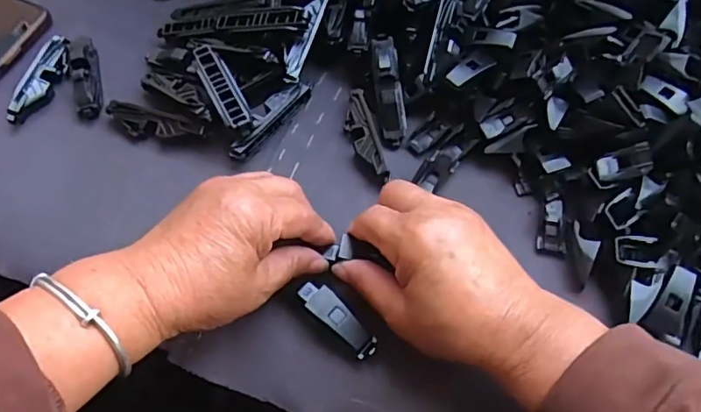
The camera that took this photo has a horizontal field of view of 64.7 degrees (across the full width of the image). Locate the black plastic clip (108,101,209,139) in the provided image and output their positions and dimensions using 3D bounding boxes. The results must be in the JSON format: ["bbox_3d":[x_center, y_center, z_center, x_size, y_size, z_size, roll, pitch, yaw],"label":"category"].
[{"bbox_3d":[-0.141,-0.056,0.401,0.075,0.021,0.019,19,61,9],"label":"black plastic clip"}]

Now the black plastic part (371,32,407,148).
[{"bbox_3d":[0.028,-0.084,0.397,0.019,0.016,0.082,-6,84,-5],"label":"black plastic part"}]

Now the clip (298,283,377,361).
[{"bbox_3d":[-0.007,0.066,0.324,0.055,0.011,0.017,43,67,5],"label":"clip"}]

